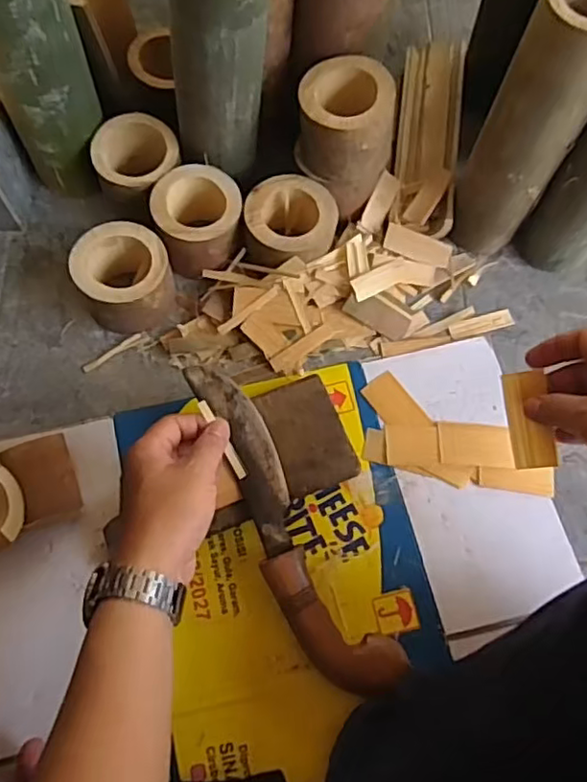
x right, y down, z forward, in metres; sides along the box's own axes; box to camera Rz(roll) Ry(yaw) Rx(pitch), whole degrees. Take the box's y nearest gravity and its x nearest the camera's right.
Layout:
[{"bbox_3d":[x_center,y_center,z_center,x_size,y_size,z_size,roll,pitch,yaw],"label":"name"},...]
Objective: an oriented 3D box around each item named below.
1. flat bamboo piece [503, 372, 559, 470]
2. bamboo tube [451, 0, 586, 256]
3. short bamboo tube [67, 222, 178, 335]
[{"bbox_3d":[0.174,0.022,0.462,0.031,0.005,0.072,-8,95,31],"label":"flat bamboo piece"},{"bbox_3d":[0.220,-0.236,0.593,0.081,0.280,0.082,33,71,10],"label":"bamboo tube"},{"bbox_3d":[-0.169,-0.111,0.637,0.092,0.075,0.090,-11,69,-6],"label":"short bamboo tube"}]

